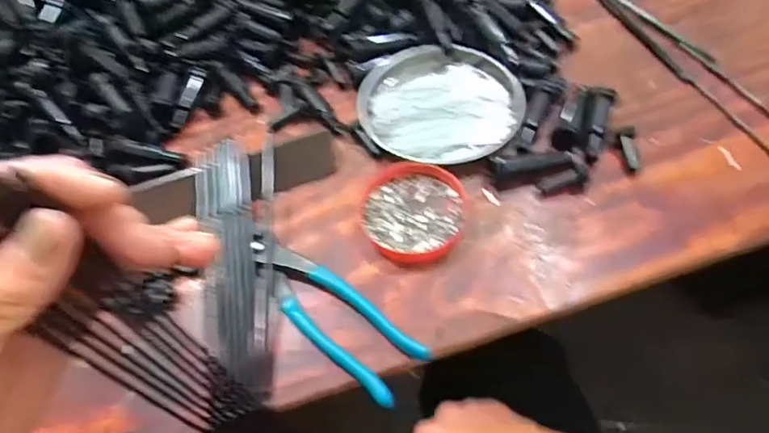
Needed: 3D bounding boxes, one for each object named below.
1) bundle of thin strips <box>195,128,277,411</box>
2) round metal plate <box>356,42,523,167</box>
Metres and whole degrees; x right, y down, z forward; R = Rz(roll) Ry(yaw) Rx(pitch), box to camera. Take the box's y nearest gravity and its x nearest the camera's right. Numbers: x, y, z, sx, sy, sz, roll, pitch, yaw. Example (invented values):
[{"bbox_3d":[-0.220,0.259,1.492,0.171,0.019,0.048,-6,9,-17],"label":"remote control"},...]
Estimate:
[{"bbox_3d":[-0.110,0.030,0.375,0.058,0.025,0.203,-9,55,2],"label":"bundle of thin strips"},{"bbox_3d":[0.048,-0.100,0.431,0.134,0.015,0.125,-4,55,6],"label":"round metal plate"}]

